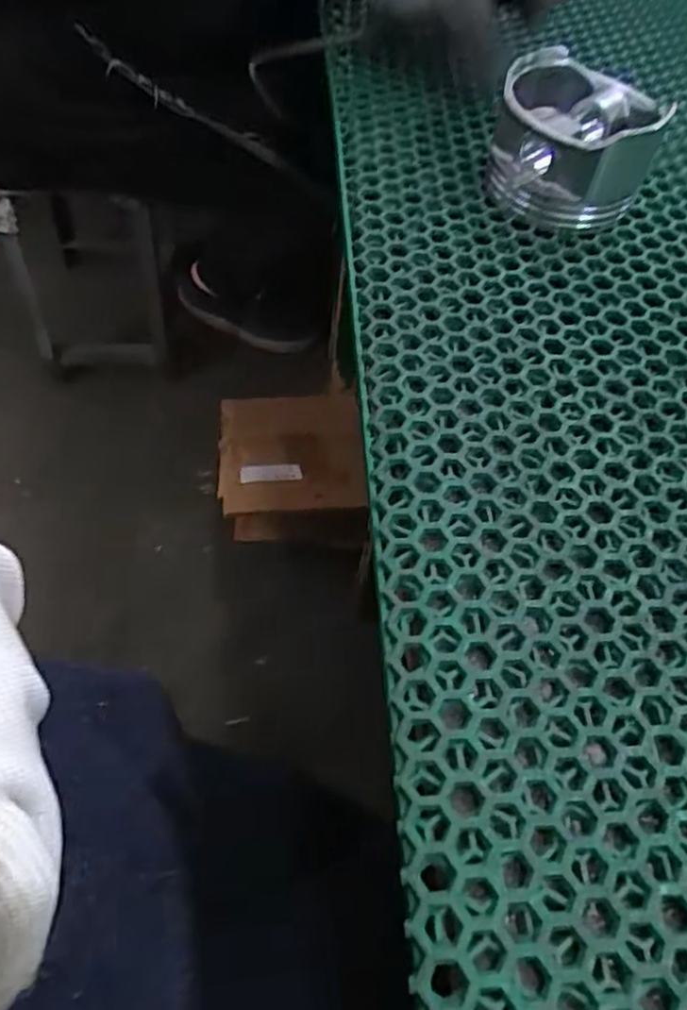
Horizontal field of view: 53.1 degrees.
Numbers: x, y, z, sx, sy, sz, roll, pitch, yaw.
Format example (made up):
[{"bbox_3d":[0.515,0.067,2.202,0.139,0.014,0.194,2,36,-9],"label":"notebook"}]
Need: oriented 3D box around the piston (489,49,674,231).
[{"bbox_3d":[0.109,-0.172,0.327,0.071,0.050,0.071,2,58,-3],"label":"piston"}]

